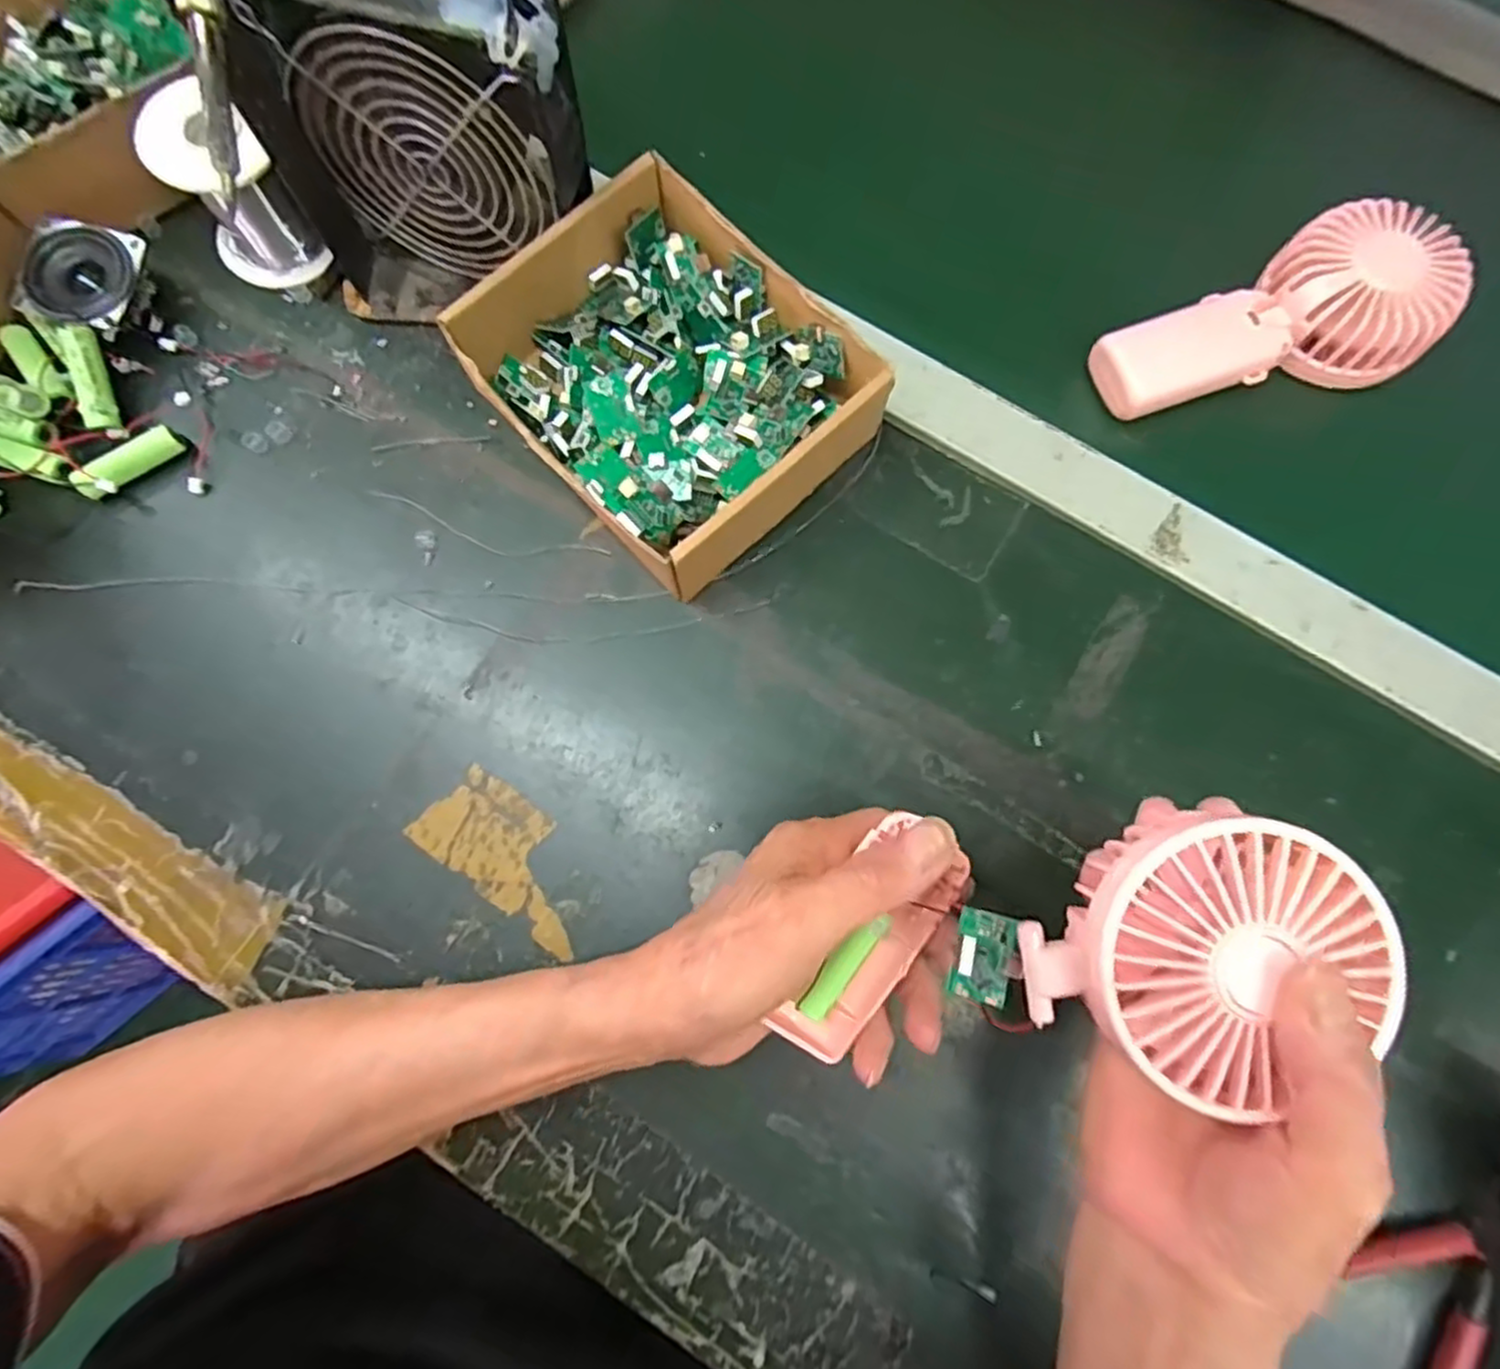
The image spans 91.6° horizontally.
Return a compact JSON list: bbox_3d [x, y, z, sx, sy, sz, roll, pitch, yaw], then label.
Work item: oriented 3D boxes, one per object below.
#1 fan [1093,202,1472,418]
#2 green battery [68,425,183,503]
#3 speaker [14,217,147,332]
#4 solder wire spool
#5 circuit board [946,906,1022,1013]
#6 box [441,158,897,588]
[{"bbox_3d":[0.277,-0.183,0.374,0.177,0.043,0.084,-25,79,-6],"label":"fan"},{"bbox_3d":[-0.308,-0.111,0.360,0.049,0.013,0.014,-39,81,-9],"label":"green battery"},{"bbox_3d":[-0.339,-0.206,0.374,0.055,0.029,0.055,20,78,3],"label":"speaker"},{"bbox_3d":[-0.258,-0.242,0.362,0.046,0.066,0.056,-40,81,-9],"label":"solder wire spool"},{"bbox_3d":[0.084,0.097,0.260,0.021,0.004,0.031,13,78,2],"label":"circuit board"},{"bbox_3d":[-0.038,-0.143,0.351,0.138,0.053,0.165,-42,82,-9],"label":"box"}]

